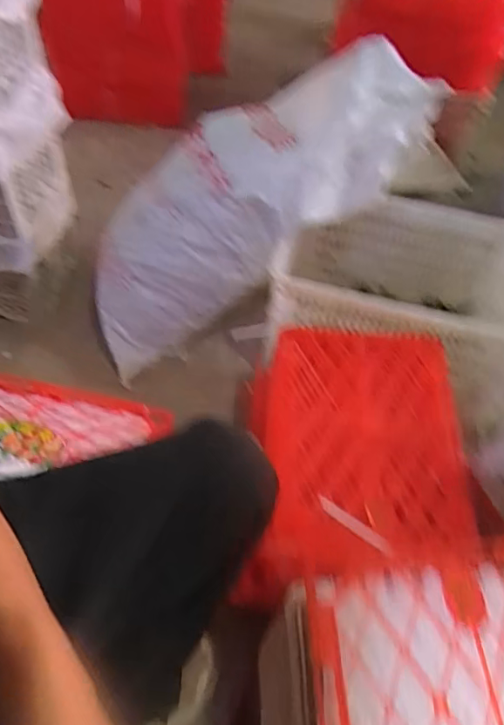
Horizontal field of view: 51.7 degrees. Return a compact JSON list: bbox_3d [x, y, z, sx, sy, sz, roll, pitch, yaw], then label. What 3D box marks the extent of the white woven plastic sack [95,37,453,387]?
[{"bbox_3d":[-0.020,-0.283,1.014,0.775,0.271,0.197,-34,55,10],"label":"white woven plastic sack"}]

